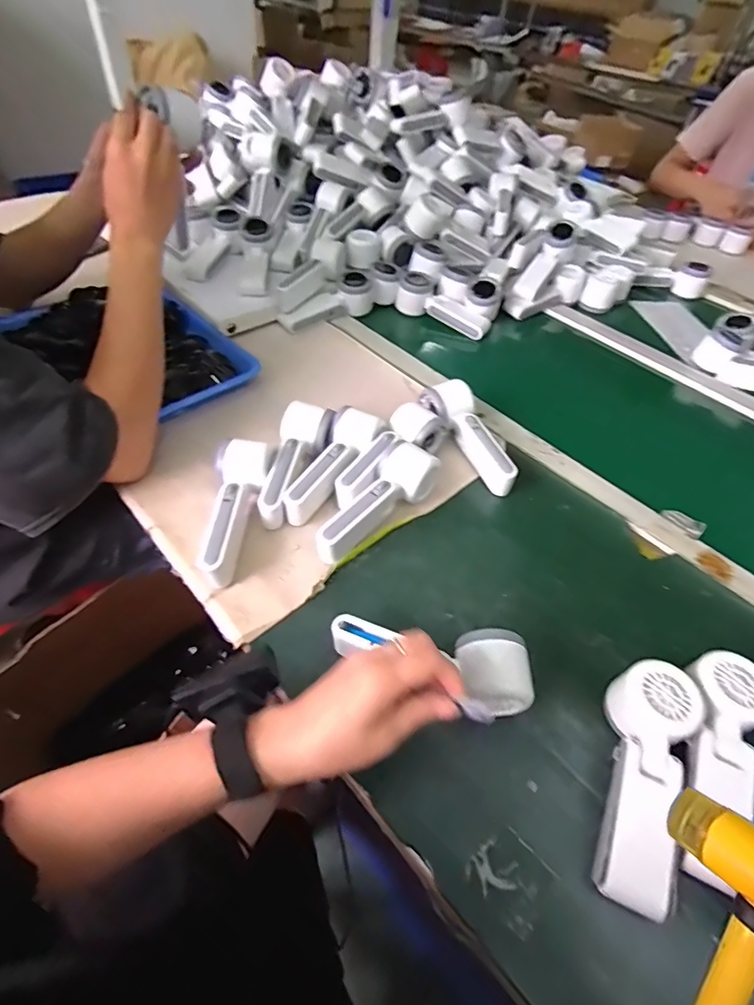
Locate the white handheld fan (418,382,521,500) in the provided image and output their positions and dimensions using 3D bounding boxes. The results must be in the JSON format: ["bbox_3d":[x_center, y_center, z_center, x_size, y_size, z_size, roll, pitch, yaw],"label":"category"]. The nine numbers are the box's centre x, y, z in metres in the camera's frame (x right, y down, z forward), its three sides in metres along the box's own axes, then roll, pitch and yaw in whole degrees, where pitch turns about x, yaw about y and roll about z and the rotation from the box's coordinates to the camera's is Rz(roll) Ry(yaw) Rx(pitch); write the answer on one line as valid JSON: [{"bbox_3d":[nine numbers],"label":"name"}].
[{"bbox_3d":[0.115,-0.081,0.597,0.052,0.057,0.166,-20,54,-21],"label":"white handheld fan"}]

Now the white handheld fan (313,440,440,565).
[{"bbox_3d":[-0.002,0.003,0.509,0.057,0.060,0.167,31,53,20],"label":"white handheld fan"}]

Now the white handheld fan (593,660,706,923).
[{"bbox_3d":[0.196,0.203,0.361,0.054,0.052,0.162,23,50,14],"label":"white handheld fan"}]

